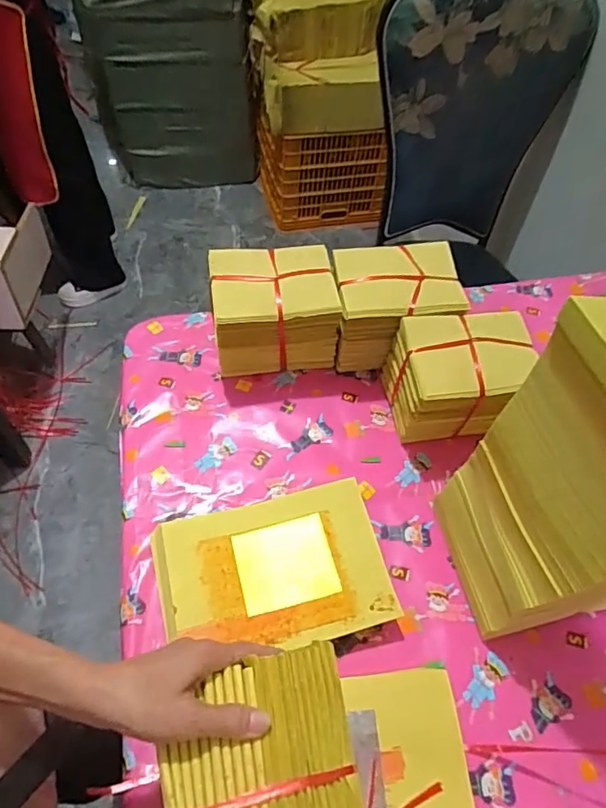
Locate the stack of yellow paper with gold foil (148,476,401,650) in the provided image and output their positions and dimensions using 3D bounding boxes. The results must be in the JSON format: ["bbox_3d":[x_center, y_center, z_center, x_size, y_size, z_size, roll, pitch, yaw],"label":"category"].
[{"bbox_3d":[-0.033,0.186,0.572,0.237,0.042,0.164,-12,58,-11],"label":"stack of yellow paper with gold foil"}]

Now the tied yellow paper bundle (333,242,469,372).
[{"bbox_3d":[0.124,-0.134,0.727,0.160,0.129,0.121,-3,57,-5],"label":"tied yellow paper bundle"}]

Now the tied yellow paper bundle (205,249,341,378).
[{"bbox_3d":[-0.041,-0.122,0.721,0.160,0.145,0.114,-6,57,-7],"label":"tied yellow paper bundle"}]

